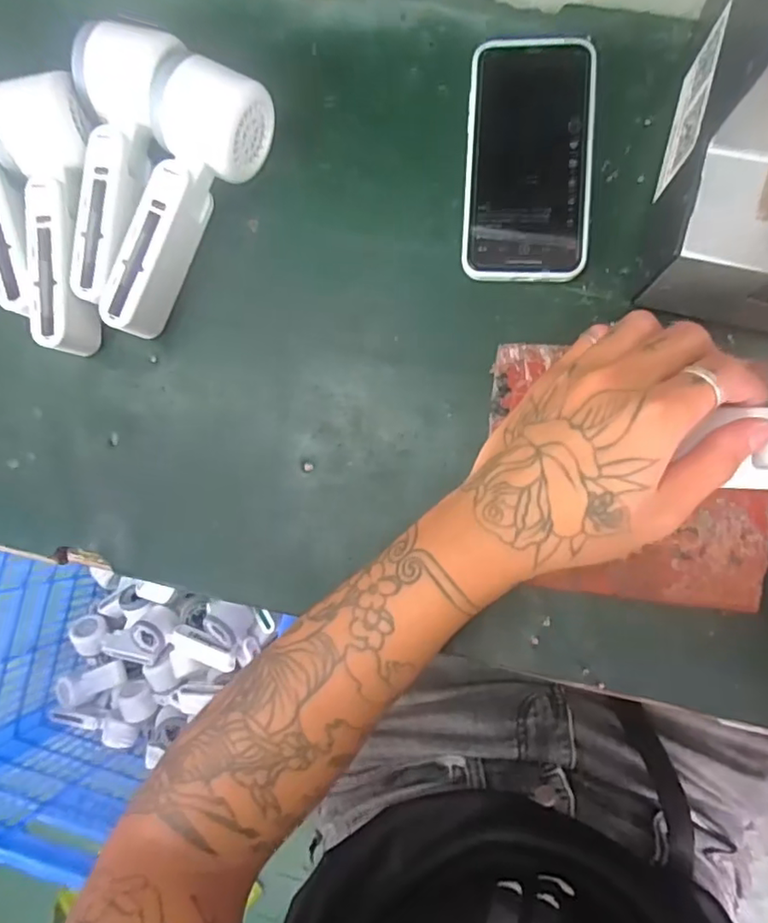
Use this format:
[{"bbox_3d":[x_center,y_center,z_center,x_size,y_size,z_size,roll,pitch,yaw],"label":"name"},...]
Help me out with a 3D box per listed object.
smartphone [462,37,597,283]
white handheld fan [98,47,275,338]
[{"bbox_3d":[0.088,-0.183,0.355,0.074,0.007,0.145,3,89,8],"label":"smartphone"},{"bbox_3d":[-0.126,-0.156,0.358,0.052,0.052,0.164,25,91,7],"label":"white handheld fan"}]

